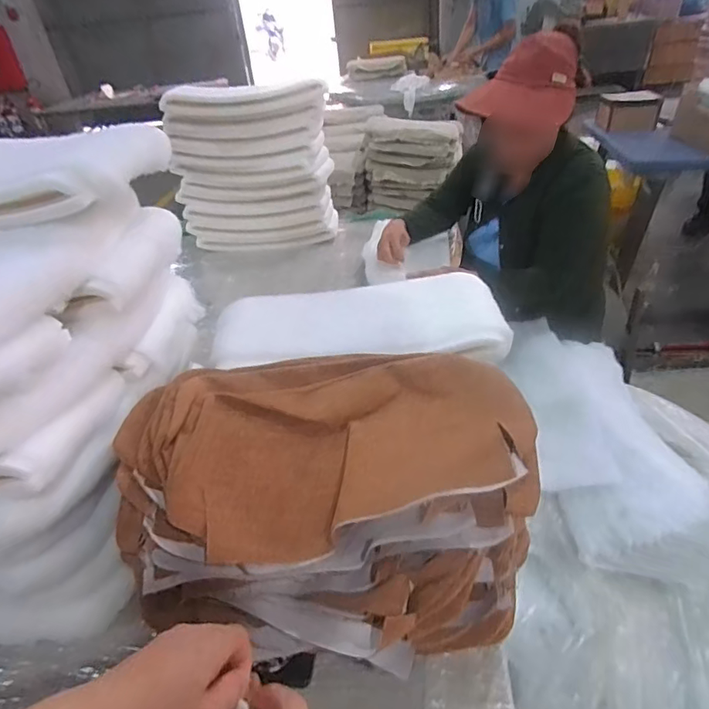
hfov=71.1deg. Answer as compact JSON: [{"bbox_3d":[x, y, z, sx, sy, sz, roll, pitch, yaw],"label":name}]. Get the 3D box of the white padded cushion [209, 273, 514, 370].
[{"bbox_3d":[0.003,-0.043,0.821,0.469,0.047,0.211,-5,37,3],"label":"white padded cushion"}]

